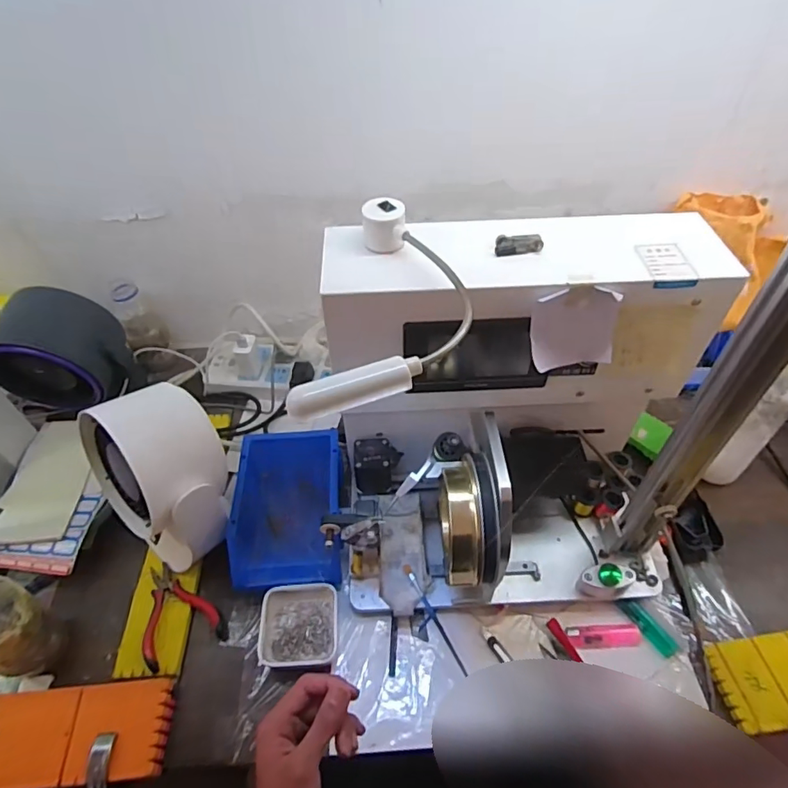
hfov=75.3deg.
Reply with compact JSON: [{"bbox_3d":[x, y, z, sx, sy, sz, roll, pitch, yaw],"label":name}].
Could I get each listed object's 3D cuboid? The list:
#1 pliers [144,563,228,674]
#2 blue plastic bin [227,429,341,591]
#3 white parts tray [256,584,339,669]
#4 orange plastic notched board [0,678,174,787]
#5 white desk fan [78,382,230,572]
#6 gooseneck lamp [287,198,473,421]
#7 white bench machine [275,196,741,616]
[{"bbox_3d":[-0.246,0.243,0.584,0.083,0.010,0.111,-22,51,-17],"label":"pliers"},{"bbox_3d":[-0.125,0.139,0.624,0.126,0.075,0.185,-3,48,-1],"label":"blue plastic bin"},{"bbox_3d":[-0.103,0.250,0.555,0.080,0.025,0.077,-3,48,-1],"label":"white parts tray"},{"bbox_3d":[-0.418,0.346,0.503,0.385,0.018,0.081,-7,56,2],"label":"orange plastic notched board"},{"bbox_3d":[-0.267,0.084,0.588,0.171,0.195,0.124,30,56,25],"label":"white desk fan"},{"bbox_3d":[0.005,-0.066,0.371,0.100,0.029,0.229,6,49,8],"label":"gooseneck lamp"},{"bbox_3d":[0.115,0.043,0.509,0.341,0.333,0.244,-4,48,-1],"label":"white bench machine"}]

